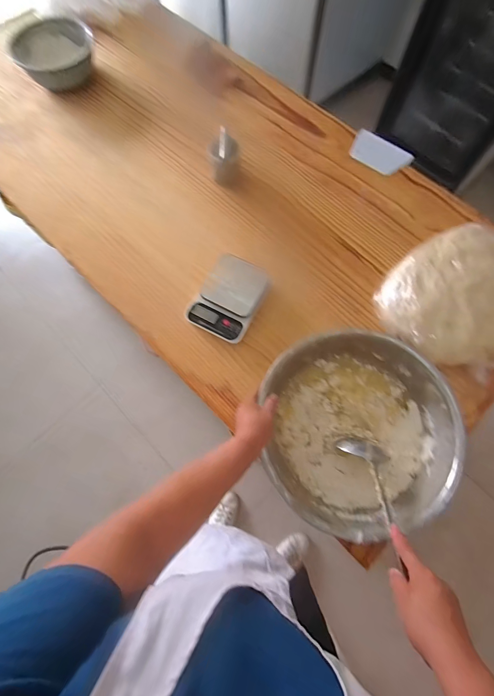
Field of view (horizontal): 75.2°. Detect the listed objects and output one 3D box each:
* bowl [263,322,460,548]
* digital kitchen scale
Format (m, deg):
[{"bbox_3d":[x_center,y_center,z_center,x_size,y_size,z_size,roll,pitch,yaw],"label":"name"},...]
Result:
[{"bbox_3d":[0.190,0.136,0.559,0.314,0.089,0.311,0,75,0],"label":"bowl"},{"bbox_3d":[-0.037,-0.109,0.678,0.129,0.032,0.174,27,74,8],"label":"digital kitchen scale"}]

